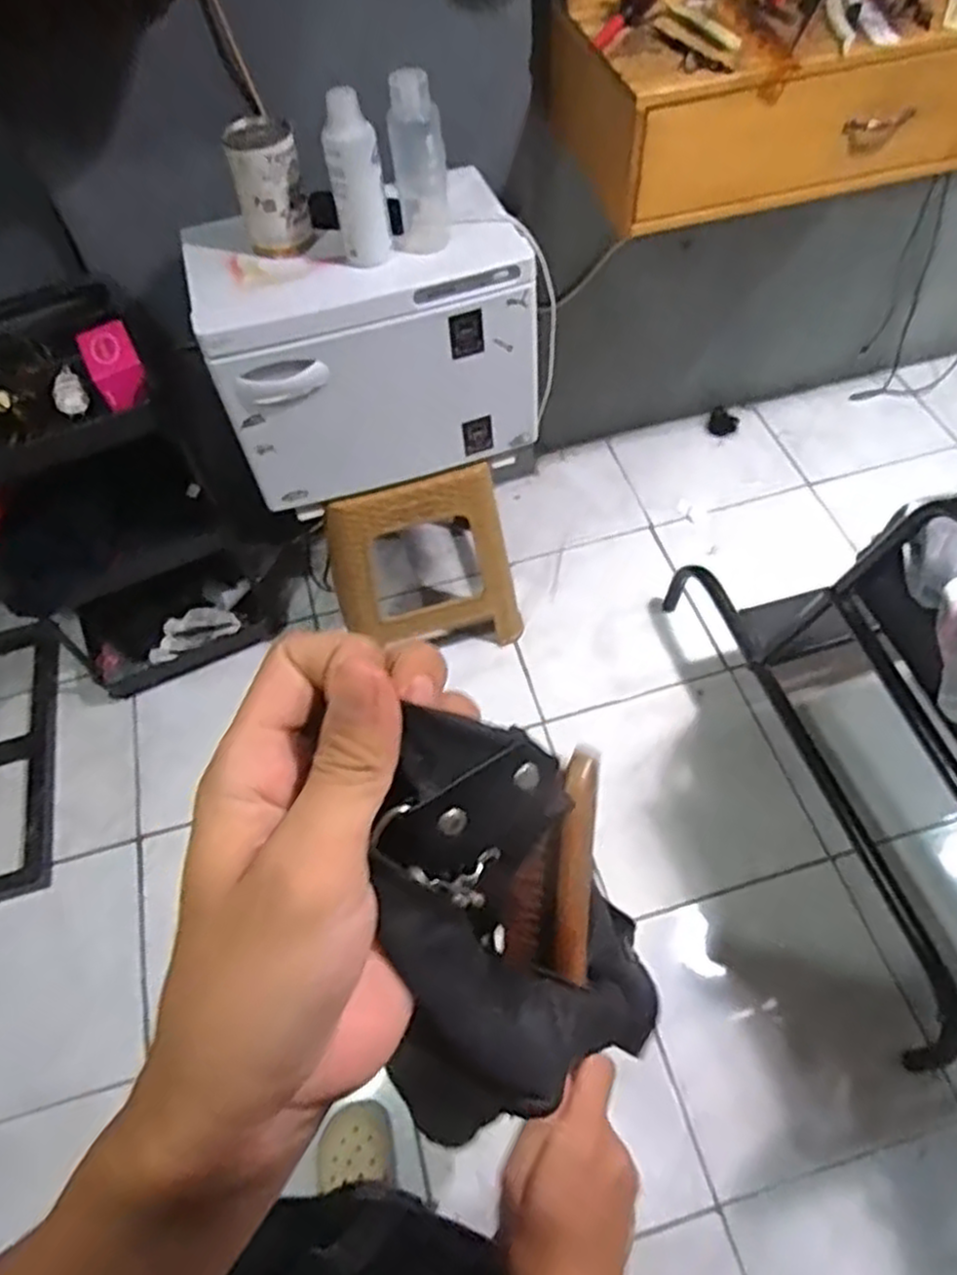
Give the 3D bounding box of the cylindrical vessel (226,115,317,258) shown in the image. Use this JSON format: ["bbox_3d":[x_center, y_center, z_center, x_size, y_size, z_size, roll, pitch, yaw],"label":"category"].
[{"bbox_3d":[-0.278,-0.599,1.014,0.089,0.145,0.081,-10,58,-1],"label":"cylindrical vessel"}]

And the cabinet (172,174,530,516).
[{"bbox_3d":[-0.161,-0.458,1.171,0.456,0.304,0.296,-14,58,-4],"label":"cabinet"}]

